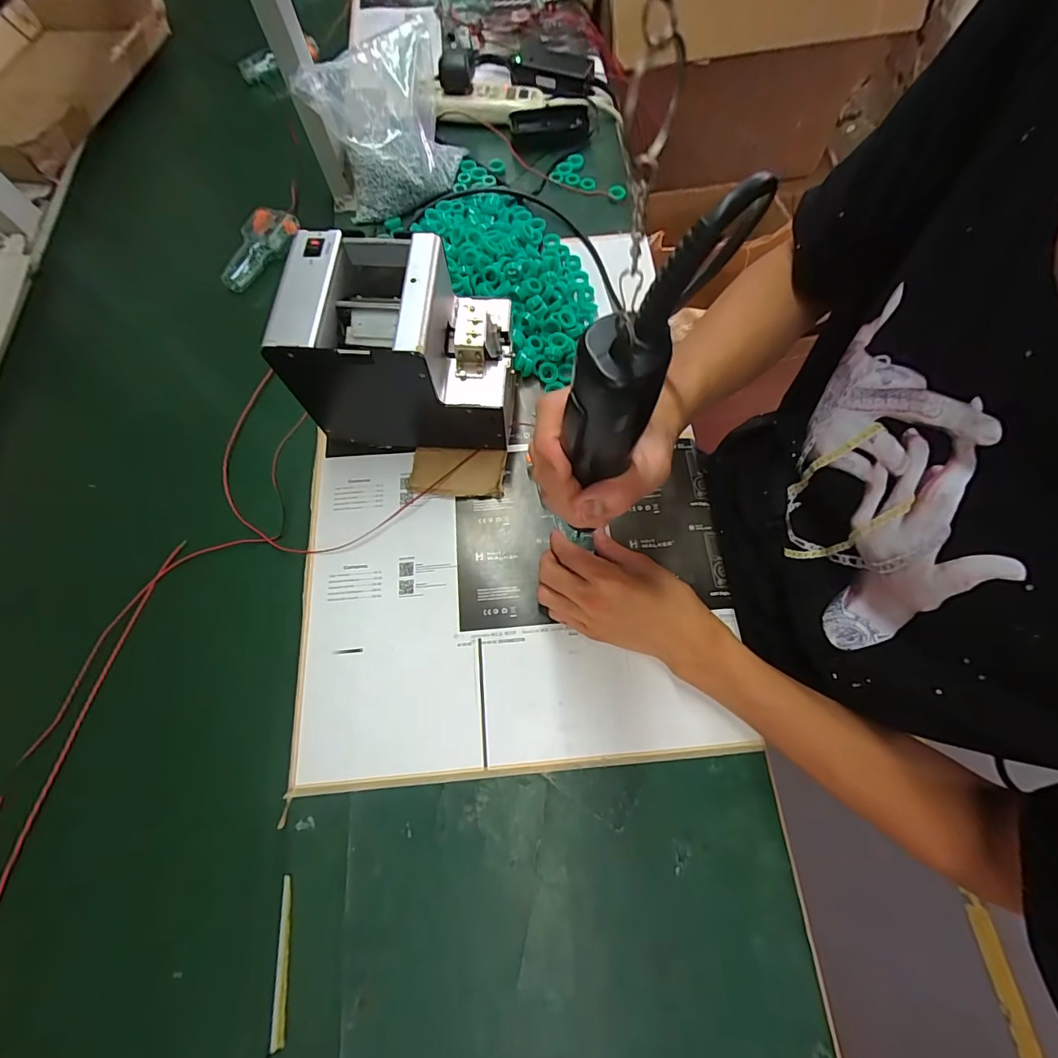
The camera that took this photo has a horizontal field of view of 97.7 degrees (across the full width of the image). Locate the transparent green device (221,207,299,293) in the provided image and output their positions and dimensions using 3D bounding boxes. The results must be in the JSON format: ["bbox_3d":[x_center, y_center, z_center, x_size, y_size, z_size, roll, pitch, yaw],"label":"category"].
[{"bbox_3d":[-0.348,-0.360,0.587,0.065,0.026,0.121,36,75,16],"label":"transparent green device"}]

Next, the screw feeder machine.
[{"bbox_3d":[-0.109,-0.161,0.433,0.177,0.151,0.124,-1,70,0],"label":"screw feeder machine"}]

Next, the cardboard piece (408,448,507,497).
[{"bbox_3d":[-0.073,-0.057,0.472,0.092,0.009,0.052,3,70,1],"label":"cardboard piece"}]

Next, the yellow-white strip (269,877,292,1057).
[{"bbox_3d":[-0.182,0.316,0.340,0.010,0.004,0.099,-7,70,-2],"label":"yellow-white strip"}]

